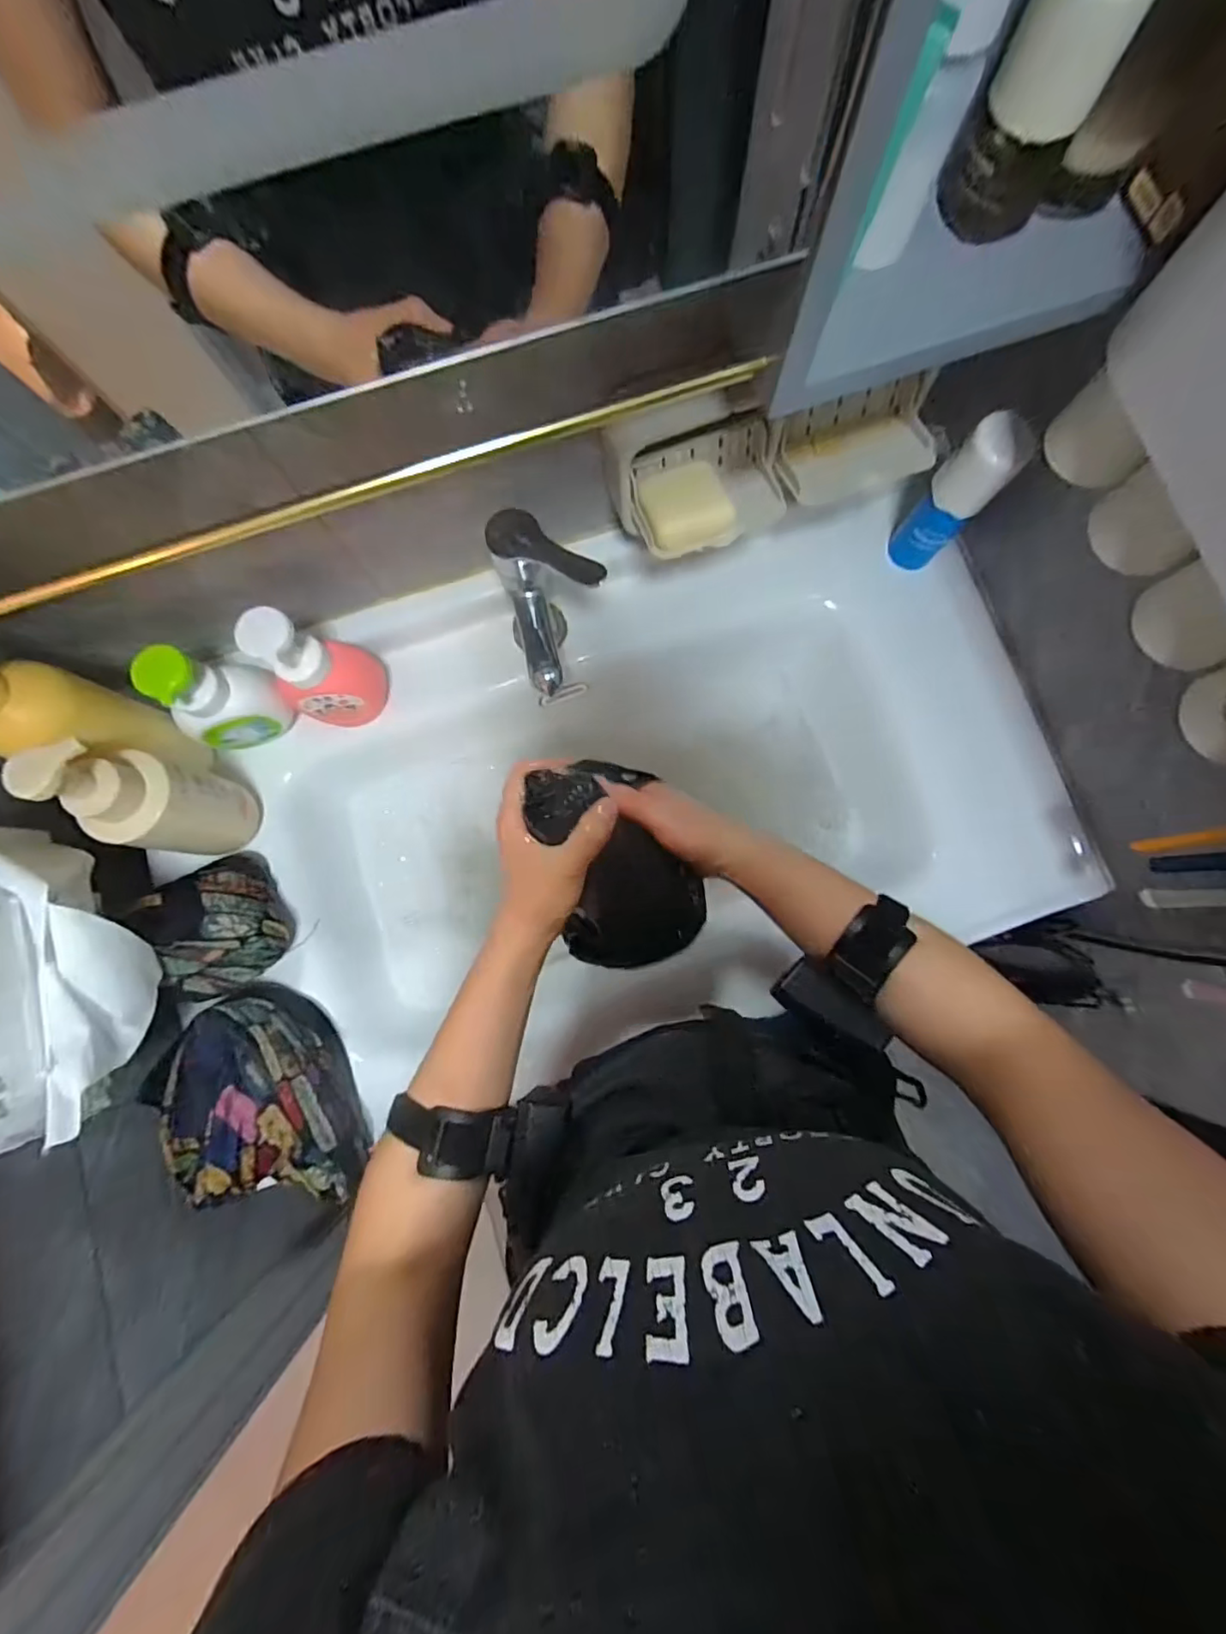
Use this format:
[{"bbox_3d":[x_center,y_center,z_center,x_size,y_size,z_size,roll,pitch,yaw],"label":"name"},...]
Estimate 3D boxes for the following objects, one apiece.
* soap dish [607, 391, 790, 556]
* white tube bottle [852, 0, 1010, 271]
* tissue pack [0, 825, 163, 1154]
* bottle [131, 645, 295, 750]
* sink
[{"bbox_3d":[0.073,-0.265,0.447,0.131,0.097,0.083,-18,82,-1],"label":"soap dish"},{"bbox_3d":[0.152,-0.335,0.265,0.029,0.122,0.028,21,83,4],"label":"white tube bottle"},{"bbox_3d":[-0.417,0.106,0.404,0.098,0.109,0.229,-20,82,-2],"label":"tissue pack"},{"bbox_3d":[-0.363,-0.111,0.523,0.088,0.134,0.060,-29,82,-3],"label":"bottle"},{"bbox_3d":[0.045,-0.034,0.626,0.790,0.133,0.453,-15,82,-1],"label":"sink"}]

